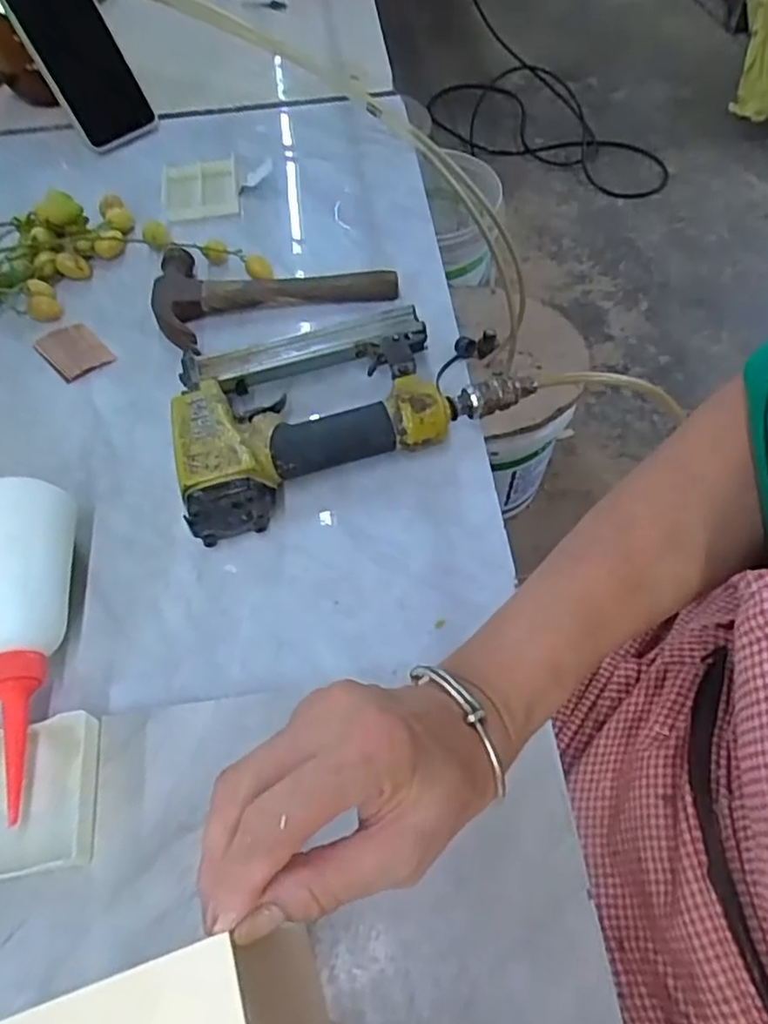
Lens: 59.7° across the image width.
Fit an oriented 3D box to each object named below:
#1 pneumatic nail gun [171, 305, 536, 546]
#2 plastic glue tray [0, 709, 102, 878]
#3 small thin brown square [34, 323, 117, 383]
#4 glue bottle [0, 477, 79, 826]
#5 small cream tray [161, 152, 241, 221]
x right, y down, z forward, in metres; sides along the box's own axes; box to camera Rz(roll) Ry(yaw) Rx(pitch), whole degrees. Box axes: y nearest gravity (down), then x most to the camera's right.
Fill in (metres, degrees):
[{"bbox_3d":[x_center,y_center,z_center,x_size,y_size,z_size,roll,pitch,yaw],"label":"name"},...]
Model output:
[{"bbox_3d":[-0.037,-0.079,0.452,0.223,0.049,0.135,-24,60,-12],"label":"pneumatic nail gun"},{"bbox_3d":[-0.183,0.142,0.334,0.075,0.022,0.071,-9,58,-3],"label":"plastic glue tray"},{"bbox_3d":[-0.241,-0.126,0.516,0.040,0.004,0.060,-40,64,-20],"label":"small thin brown square"},{"bbox_3d":[-0.204,0.066,0.362,0.059,0.059,0.177,-5,58,0],"label":"glue bottle"},{"bbox_3d":[-0.170,-0.298,0.615,0.069,0.010,0.084,-10,58,-3],"label":"small cream tray"}]

